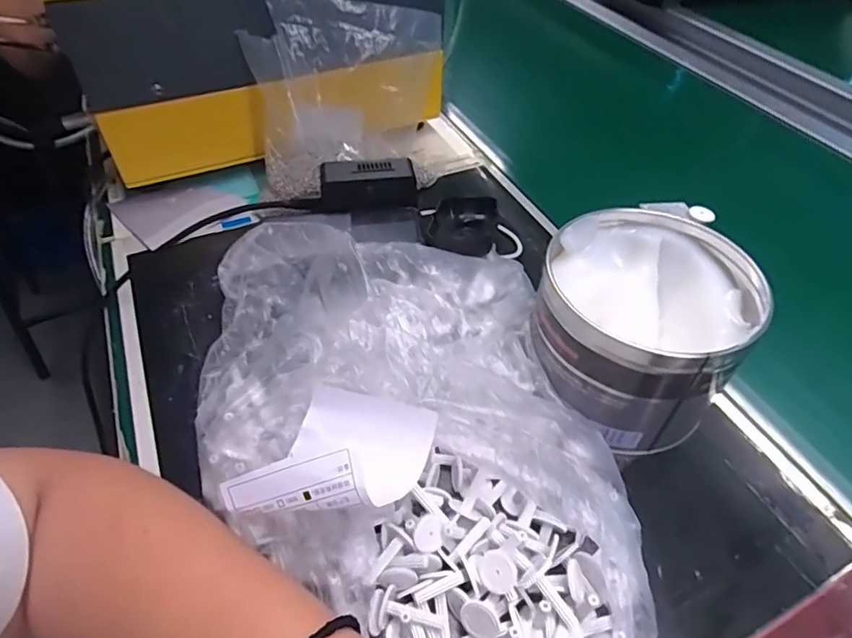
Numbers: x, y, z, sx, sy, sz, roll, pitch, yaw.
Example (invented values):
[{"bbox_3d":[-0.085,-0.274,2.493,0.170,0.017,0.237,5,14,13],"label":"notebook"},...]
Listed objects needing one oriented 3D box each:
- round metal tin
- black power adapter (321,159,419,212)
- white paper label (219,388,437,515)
[{"bbox_3d":[0.134,0.008,0.359,0.124,0.104,0.121,1,47,-1],"label":"round metal tin"},{"bbox_3d":[-0.046,-0.109,0.439,0.075,0.031,0.029,-7,48,-9],"label":"black power adapter"},{"bbox_3d":[-0.045,0.064,0.268,0.086,0.035,0.080,17,49,13],"label":"white paper label"}]

